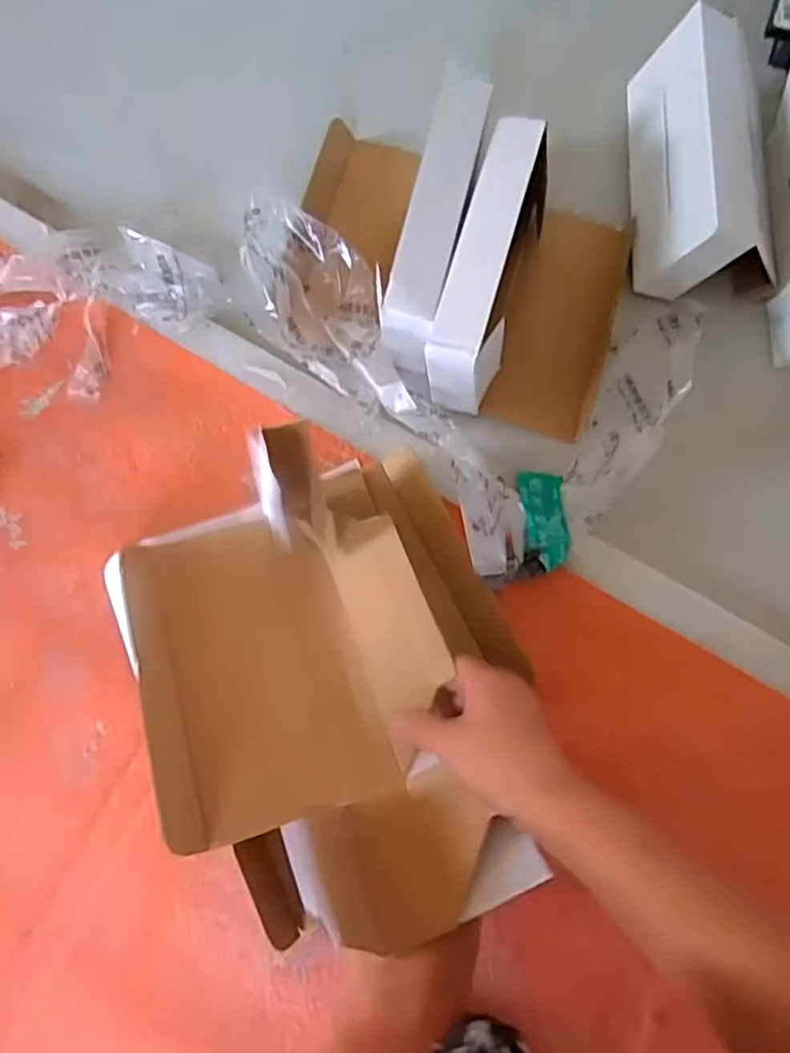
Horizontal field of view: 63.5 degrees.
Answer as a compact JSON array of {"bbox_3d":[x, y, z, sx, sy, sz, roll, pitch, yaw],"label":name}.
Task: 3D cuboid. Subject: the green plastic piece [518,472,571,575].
[{"bbox_3d":[0.123,-0.008,0.523,0.038,0.017,0.091,5,53,-5],"label":"green plastic piece"}]

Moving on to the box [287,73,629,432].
[{"bbox_3d":[0.045,-0.228,0.529,0.293,0.112,0.238,22,79,4],"label":"box"}]

